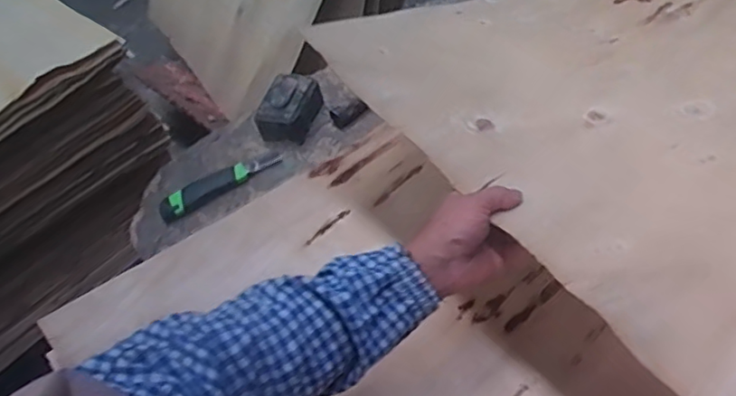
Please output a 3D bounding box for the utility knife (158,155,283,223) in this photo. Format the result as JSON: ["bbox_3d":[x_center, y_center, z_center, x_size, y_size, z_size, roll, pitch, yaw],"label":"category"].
[{"bbox_3d":[-0.227,-0.026,0.920,0.197,0.018,0.041,-28,56,-15],"label":"utility knife"}]

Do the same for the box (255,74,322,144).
[{"bbox_3d":[-0.128,-0.148,0.975,0.081,0.061,0.110,17,57,17],"label":"box"}]

